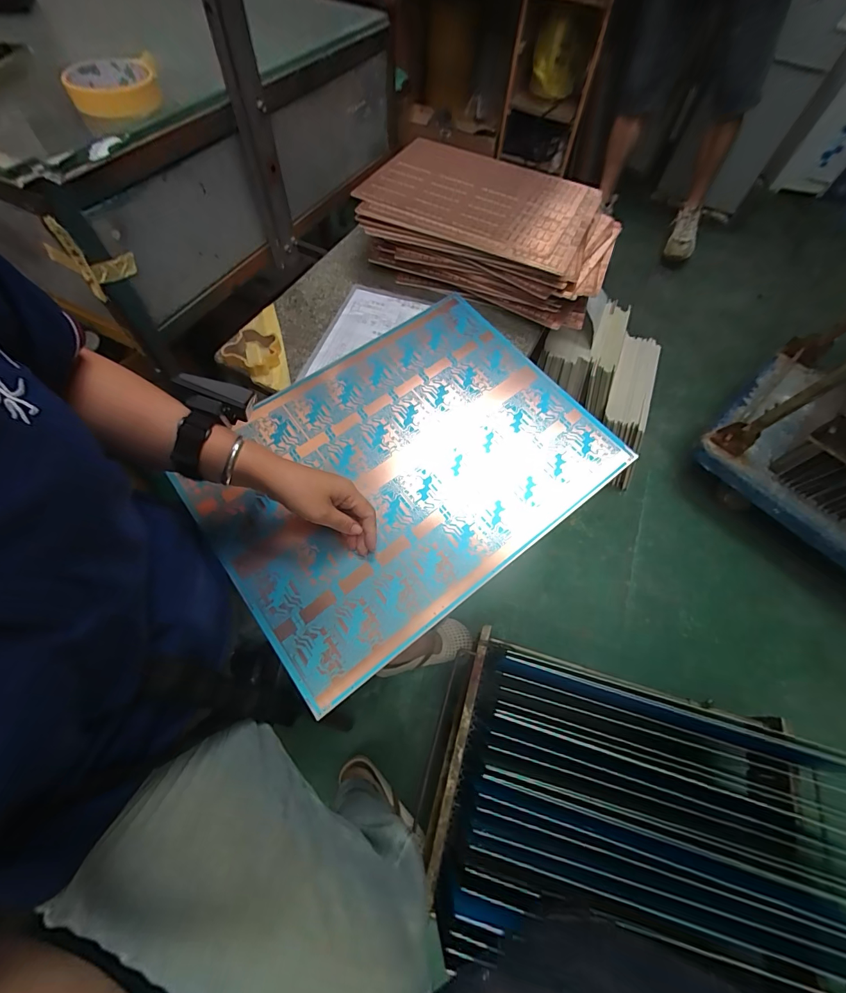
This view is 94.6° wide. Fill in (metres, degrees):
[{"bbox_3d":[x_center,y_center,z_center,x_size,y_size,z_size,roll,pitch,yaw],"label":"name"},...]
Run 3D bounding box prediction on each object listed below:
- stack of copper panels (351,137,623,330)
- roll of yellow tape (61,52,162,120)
[{"bbox_3d":[0.114,-0.454,0.667,0.407,0.096,0.274,26,64,11],"label":"stack of copper panels"},{"bbox_3d":[-0.324,-0.433,0.412,0.082,0.025,0.082,-10,63,-8],"label":"roll of yellow tape"}]

